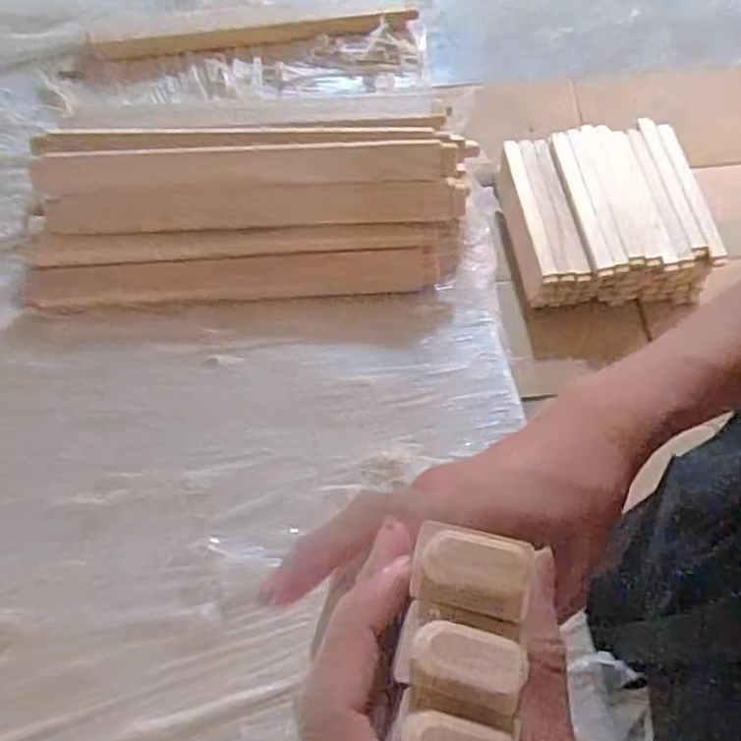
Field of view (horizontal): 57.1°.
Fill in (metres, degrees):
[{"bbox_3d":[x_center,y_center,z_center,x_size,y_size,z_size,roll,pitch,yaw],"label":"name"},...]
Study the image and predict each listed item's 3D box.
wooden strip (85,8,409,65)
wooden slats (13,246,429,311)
[{"bbox_3d":[-0.107,-0.324,0.651,0.304,0.008,0.027,-9,68,-6],"label":"wooden strip"},{"bbox_3d":[-0.107,-0.073,0.544,0.317,0.020,0.034,-5,67,-4],"label":"wooden slats"}]

